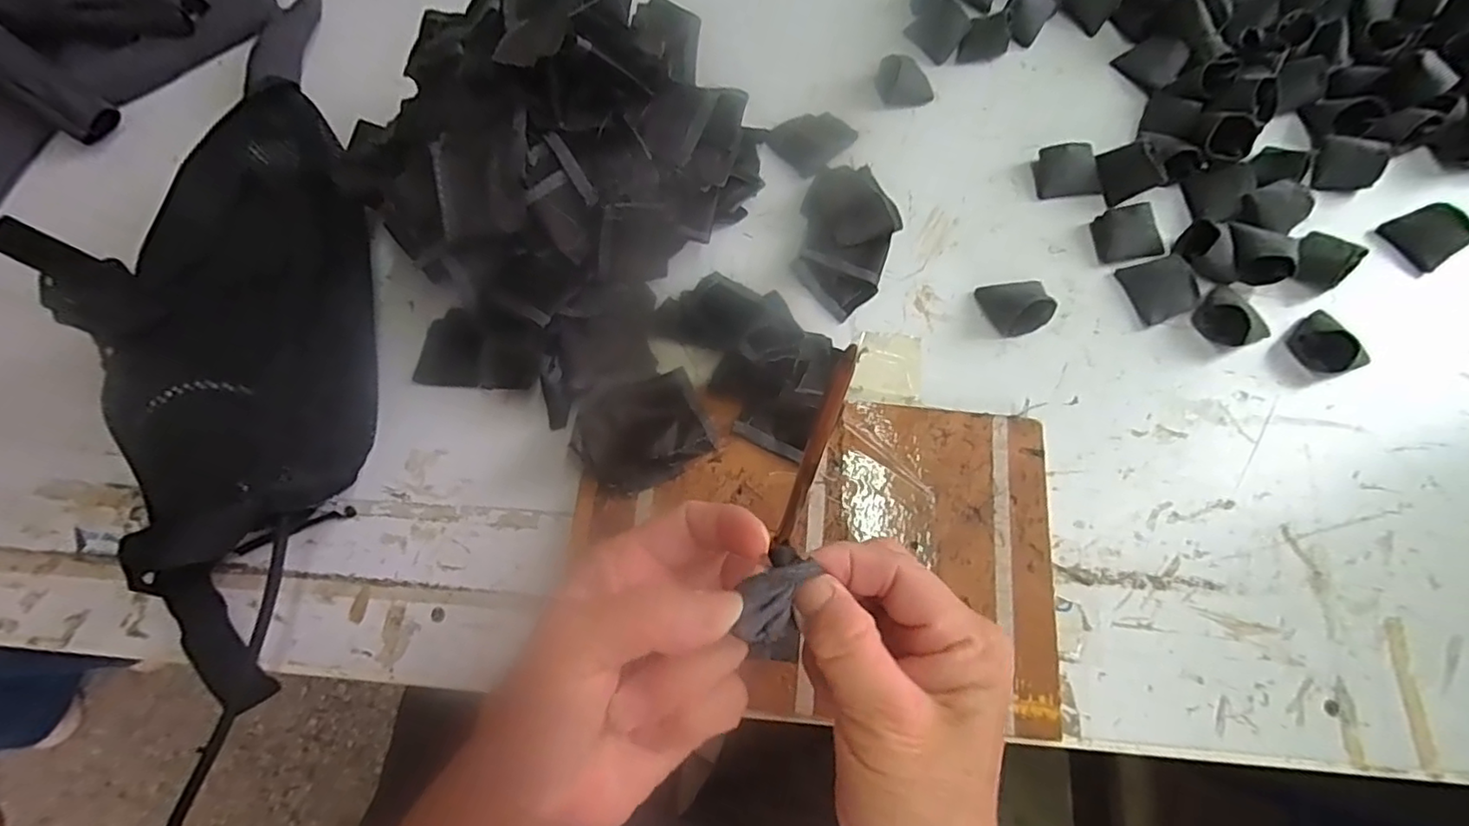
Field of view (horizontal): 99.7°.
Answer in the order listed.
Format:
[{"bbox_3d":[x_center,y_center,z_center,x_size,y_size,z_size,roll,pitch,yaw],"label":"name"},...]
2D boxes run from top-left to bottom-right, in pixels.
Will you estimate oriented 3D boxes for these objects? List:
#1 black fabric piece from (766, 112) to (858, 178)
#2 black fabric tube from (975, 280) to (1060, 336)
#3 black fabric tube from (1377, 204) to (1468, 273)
[{"bbox_3d":[0.057,-0.203,0.459,0.055,0.004,0.048,-40,76,-13],"label":"black fabric piece"},{"bbox_3d":[0.185,-0.072,0.401,0.040,0.028,0.036,-4,71,-2],"label":"black fabric tube"},{"bbox_3d":[0.475,-0.122,0.422,0.033,0.023,0.041,-31,74,-10],"label":"black fabric tube"}]

